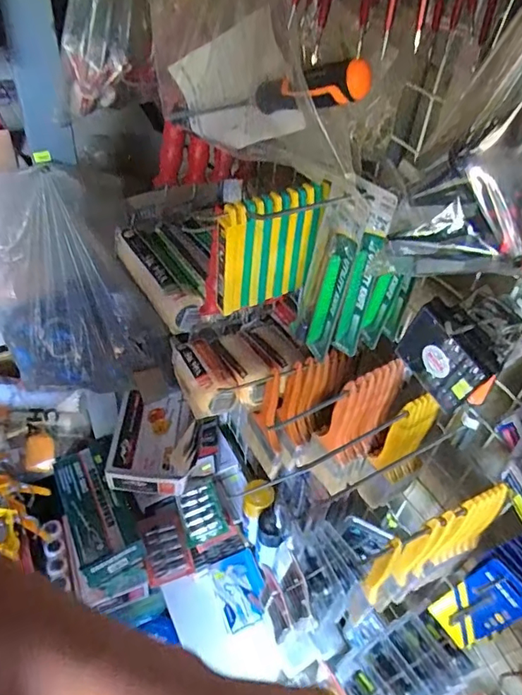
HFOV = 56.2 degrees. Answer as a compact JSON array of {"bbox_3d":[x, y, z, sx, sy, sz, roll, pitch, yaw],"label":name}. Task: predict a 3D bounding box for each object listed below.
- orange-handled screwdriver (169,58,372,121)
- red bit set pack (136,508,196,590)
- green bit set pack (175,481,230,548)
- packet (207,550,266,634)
[{"bbox_3d":[-0.006,-0.226,0.446,0.024,0.029,0.243,-30,33,-33],"label":"orange-handled screwdriver"},{"bbox_3d":[-0.208,0.423,1.059,0.092,0.031,0.159,-12,46,-19],"label":"red bit set pack"},{"bbox_3d":[-0.134,0.374,1.095,0.092,0.015,0.114,-22,70,-6],"label":"green bit set pack"},{"bbox_3d":[-0.044,0.513,1.036,0.100,0.020,0.144,-11,46,-19],"label":"packet"}]

